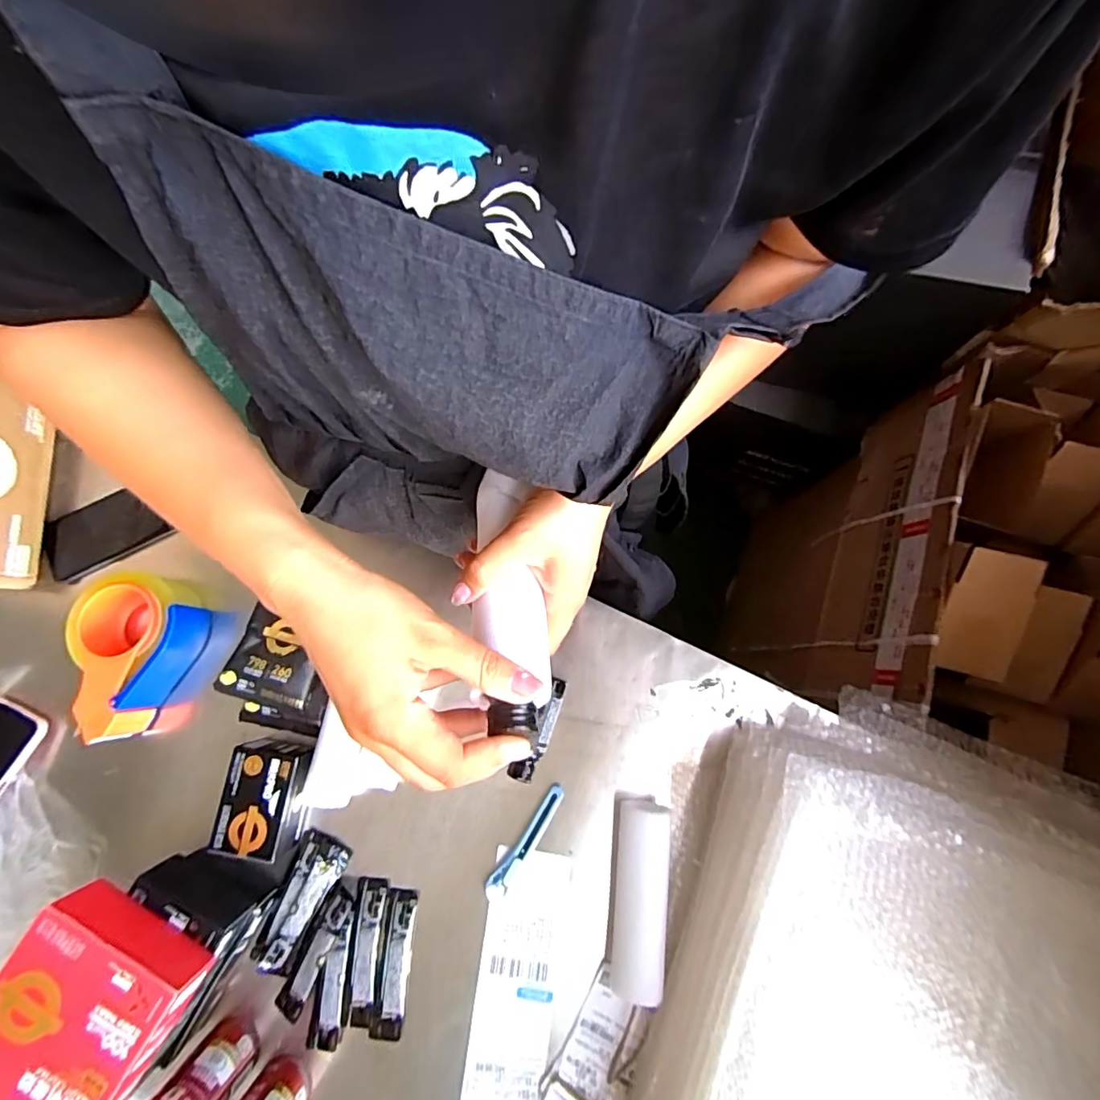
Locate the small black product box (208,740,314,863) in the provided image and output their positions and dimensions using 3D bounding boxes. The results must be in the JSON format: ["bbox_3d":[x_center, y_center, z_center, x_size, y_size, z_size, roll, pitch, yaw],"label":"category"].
[{"bbox_3d":[-0.284,0.248,0.538,0.068,0.058,0.105,11,79,3],"label":"small black product box"}]

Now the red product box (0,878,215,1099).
[{"bbox_3d":[-0.355,0.357,0.406,0.125,0.052,0.143,27,80,6],"label":"red product box"}]

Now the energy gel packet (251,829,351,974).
[{"bbox_3d":[-0.254,0.358,0.536,0.047,0.010,0.128,24,80,5],"label":"energy gel packet"}]

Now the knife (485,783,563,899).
[{"bbox_3d":[-0.024,0.302,0.549,0.021,0.009,0.125,36,81,7],"label":"knife"}]

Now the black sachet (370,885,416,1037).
[{"bbox_3d":[-0.156,0.411,0.527,0.031,0.006,0.130,5,79,2],"label":"black sachet"}]

